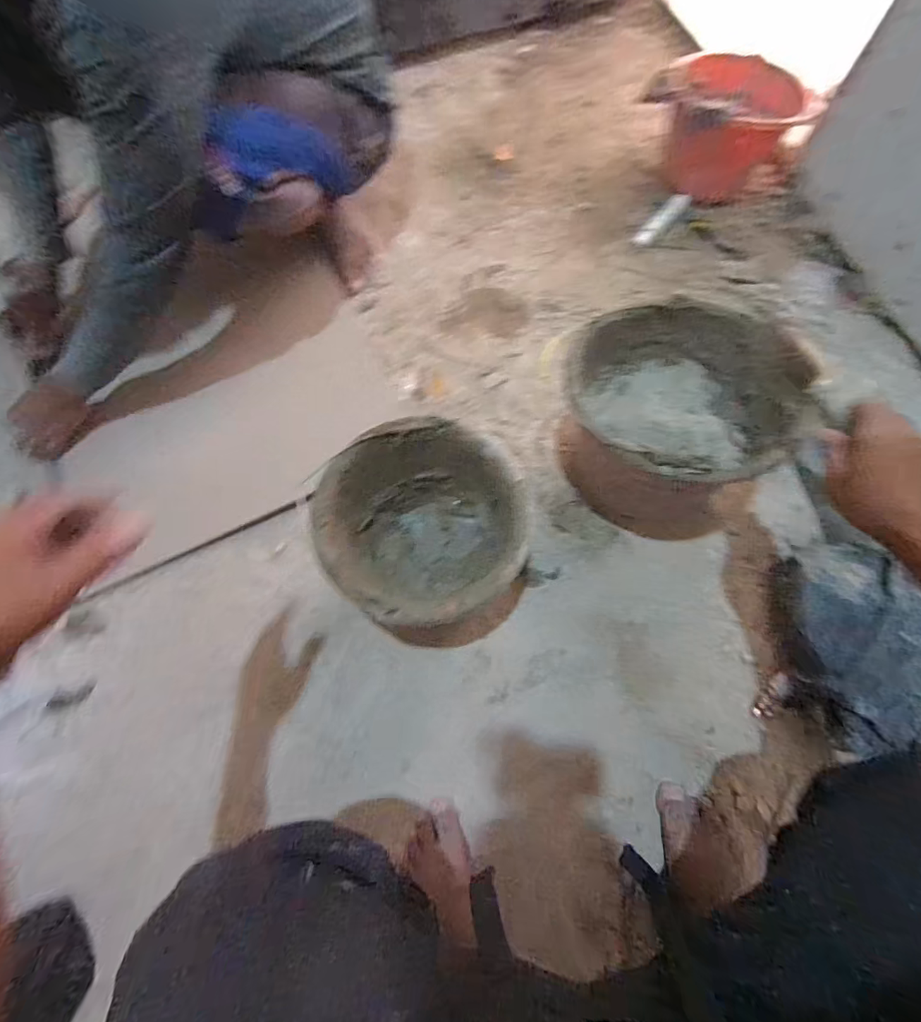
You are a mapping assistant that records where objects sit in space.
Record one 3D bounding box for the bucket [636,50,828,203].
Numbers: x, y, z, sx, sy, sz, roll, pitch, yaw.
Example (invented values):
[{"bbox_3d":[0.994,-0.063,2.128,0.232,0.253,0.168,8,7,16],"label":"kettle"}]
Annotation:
[{"bbox_3d":[0.503,-0.746,0.902,0.227,0.159,0.227,0,71,1],"label":"bucket"}]

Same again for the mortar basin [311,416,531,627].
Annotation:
[{"bbox_3d":[-0.047,0.029,0.617,0.234,0.177,0.247,0,71,1],"label":"mortar basin"}]

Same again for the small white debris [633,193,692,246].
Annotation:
[{"bbox_3d":[0.392,-0.561,0.901,0.041,0.031,0.143,41,76,14],"label":"small white debris"}]

